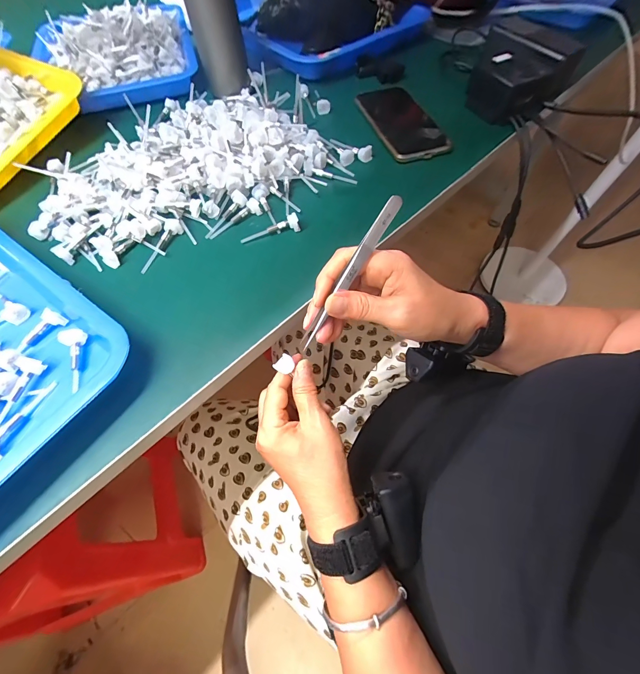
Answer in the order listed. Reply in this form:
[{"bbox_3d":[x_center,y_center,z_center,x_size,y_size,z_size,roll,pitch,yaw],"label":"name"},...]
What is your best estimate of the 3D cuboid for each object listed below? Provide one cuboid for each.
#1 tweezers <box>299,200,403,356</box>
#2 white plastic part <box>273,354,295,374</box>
[{"bbox_3d":[0.021,-0.045,0.243,0.010,0.012,0.132,39,110,16],"label":"tweezers"},{"bbox_3d":[-0.031,0.025,0.287,0.017,0.004,0.017,34,68,14],"label":"white plastic part"}]

